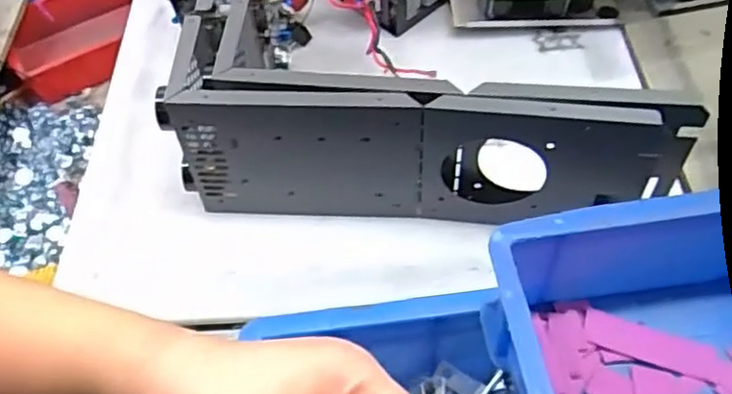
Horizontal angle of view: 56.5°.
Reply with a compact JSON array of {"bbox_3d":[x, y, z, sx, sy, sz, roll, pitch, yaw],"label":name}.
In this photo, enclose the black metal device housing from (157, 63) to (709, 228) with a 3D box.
[{"bbox_3d":[0.044,-0.030,0.596,0.424,0.167,0.039,4,53,5],"label":"black metal device housing"}]

